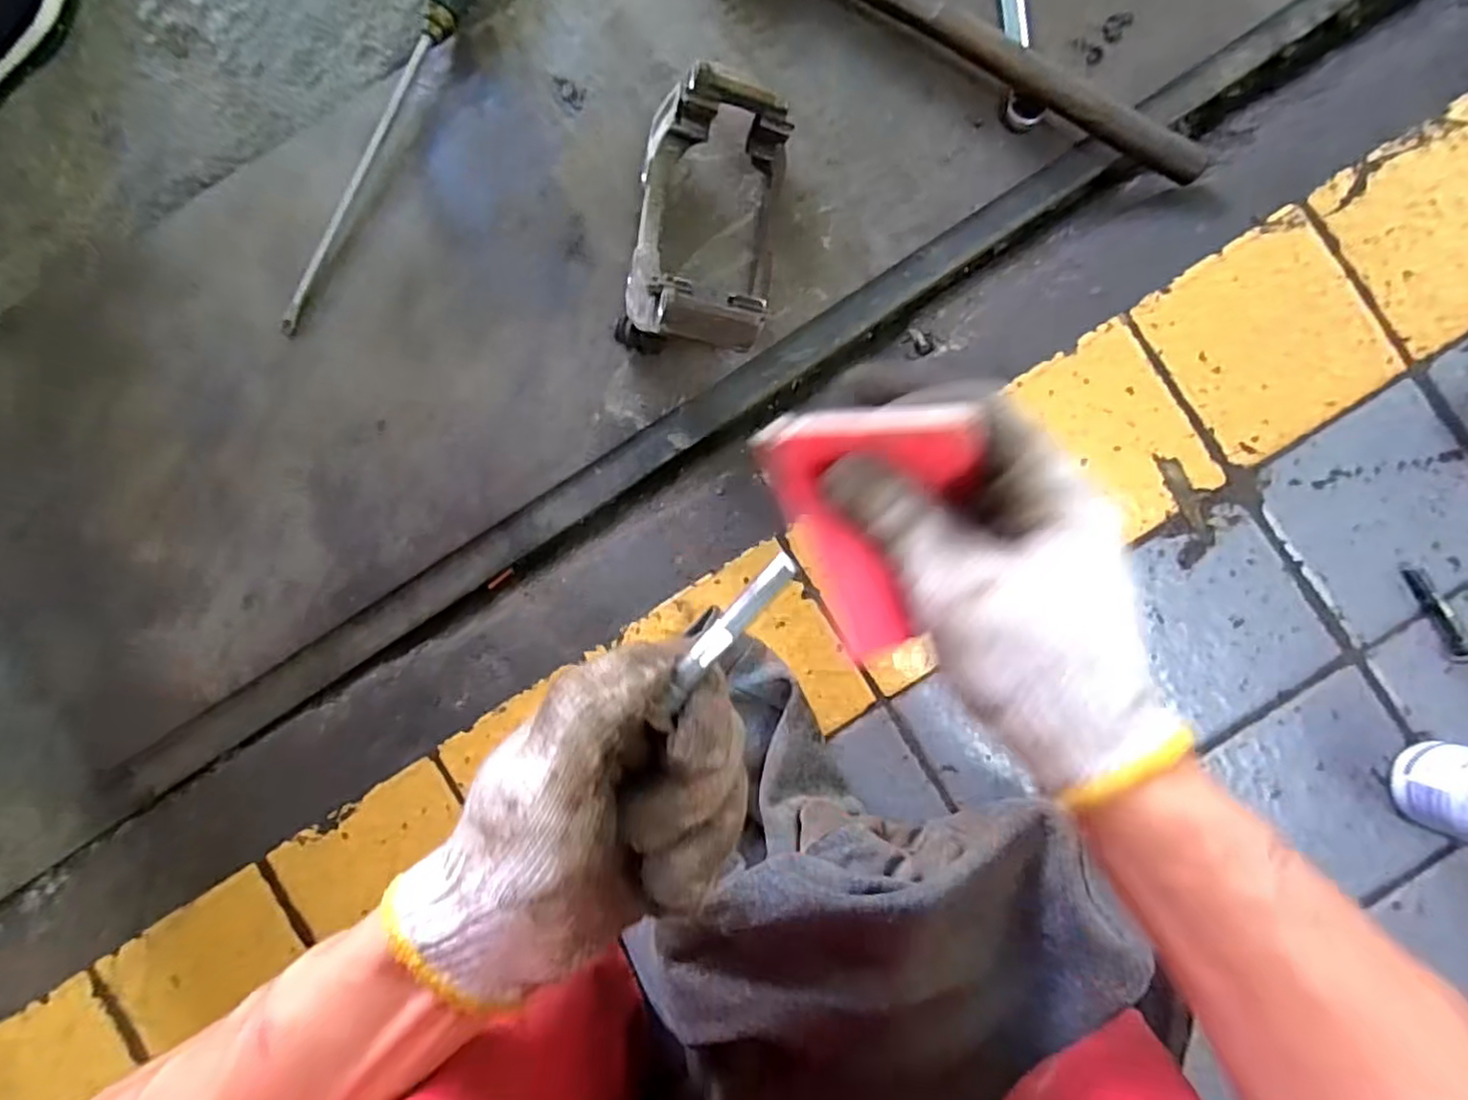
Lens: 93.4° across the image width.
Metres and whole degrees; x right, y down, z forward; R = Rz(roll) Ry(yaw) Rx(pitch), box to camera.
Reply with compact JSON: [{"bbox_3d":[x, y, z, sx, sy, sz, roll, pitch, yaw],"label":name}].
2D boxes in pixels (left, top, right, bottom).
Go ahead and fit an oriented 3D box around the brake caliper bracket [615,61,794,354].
[{"bbox_3d":[-0.023,-0.241,0.513,0.110,0.078,0.185,10,88,3],"label":"brake caliper bracket"}]

